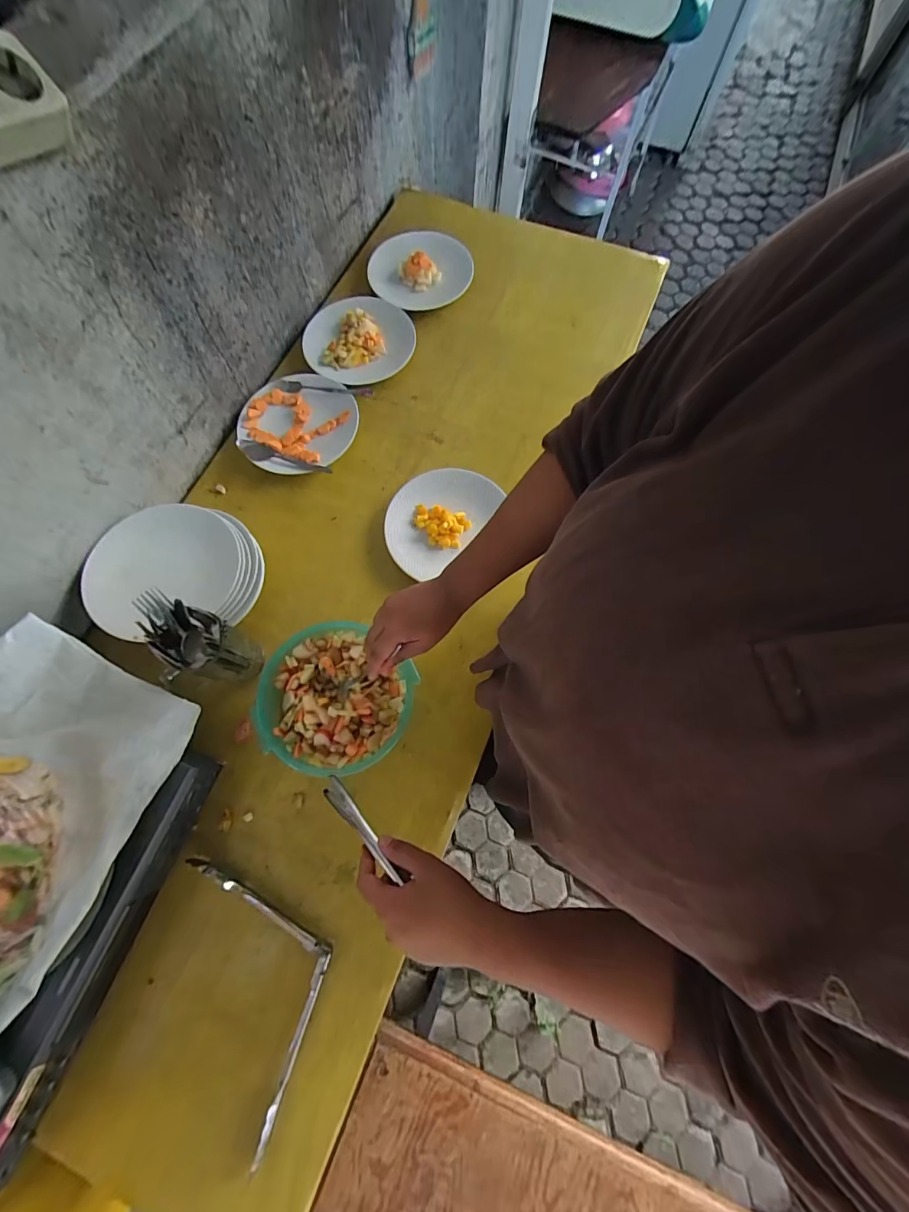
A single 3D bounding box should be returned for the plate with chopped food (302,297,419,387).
[{"bbox_3d":[-0.169,-0.479,0.780,0.196,0.026,0.167,-12,74,-5],"label":"plate with chopped food"}]

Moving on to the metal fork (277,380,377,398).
[{"bbox_3d":[-0.227,-0.377,0.751,0.169,0.010,0.025,8,73,1],"label":"metal fork"}]

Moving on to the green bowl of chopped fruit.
[{"bbox_3d":[-0.158,0.124,0.579,0.186,0.069,0.186,0,73,-1],"label":"green bowl of chopped fruit"}]

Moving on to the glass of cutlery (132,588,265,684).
[{"bbox_3d":[-0.321,0.053,0.536,0.092,0.155,0.087,0,73,-1],"label":"glass of cutlery"}]

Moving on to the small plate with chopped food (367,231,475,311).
[{"bbox_3d":[-0.066,-0.639,0.825,0.193,0.044,0.152,-31,76,-11],"label":"small plate with chopped food"}]

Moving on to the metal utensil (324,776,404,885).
[{"bbox_3d":[-0.096,0.226,0.440,0.126,0.018,0.024,32,73,36],"label":"metal utensil"}]

